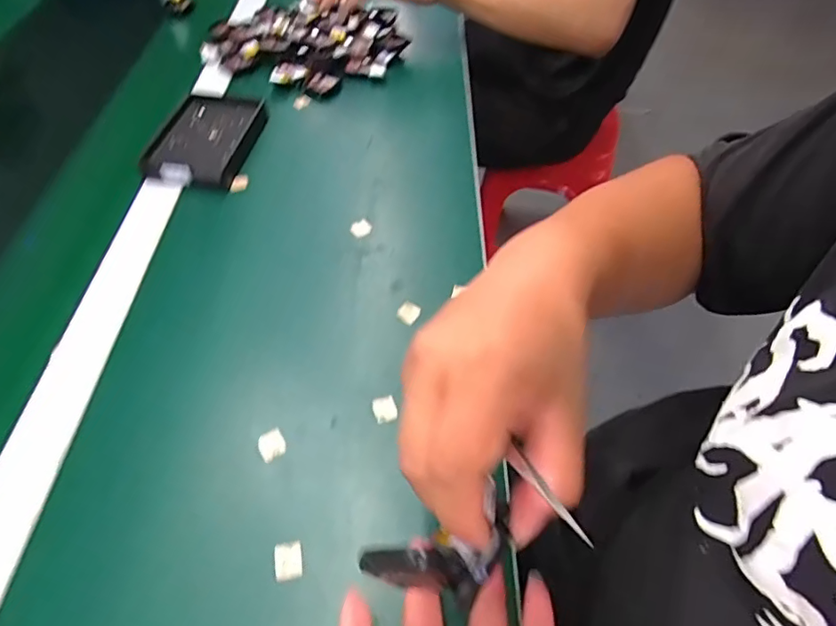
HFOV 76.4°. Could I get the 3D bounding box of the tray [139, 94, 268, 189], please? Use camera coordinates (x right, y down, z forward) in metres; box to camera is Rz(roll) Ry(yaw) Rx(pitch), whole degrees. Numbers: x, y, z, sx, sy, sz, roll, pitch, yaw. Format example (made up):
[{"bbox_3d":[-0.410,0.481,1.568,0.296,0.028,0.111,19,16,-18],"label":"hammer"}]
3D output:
[{"bbox_3d":[-0.225,-0.188,0.572,0.089,0.029,0.141,5,51,3],"label":"tray"}]

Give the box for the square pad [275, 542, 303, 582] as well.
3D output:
[{"bbox_3d":[-0.078,0.150,0.323,0.016,0.004,0.022,-9,52,-8],"label":"square pad"}]

